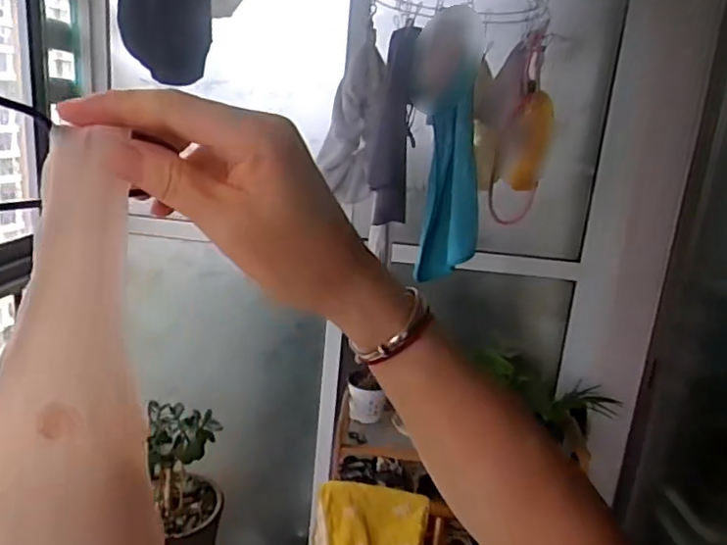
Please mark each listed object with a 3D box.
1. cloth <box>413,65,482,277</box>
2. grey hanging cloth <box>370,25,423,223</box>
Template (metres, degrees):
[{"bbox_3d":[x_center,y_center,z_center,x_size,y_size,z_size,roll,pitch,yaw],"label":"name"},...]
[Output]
[{"bbox_3d":[0.158,-0.151,0.991,0.107,0.339,0.050,17,18,37],"label":"cloth"},{"bbox_3d":[0.049,-0.238,1.002,0.063,0.305,0.084,5,15,0],"label":"grey hanging cloth"}]

